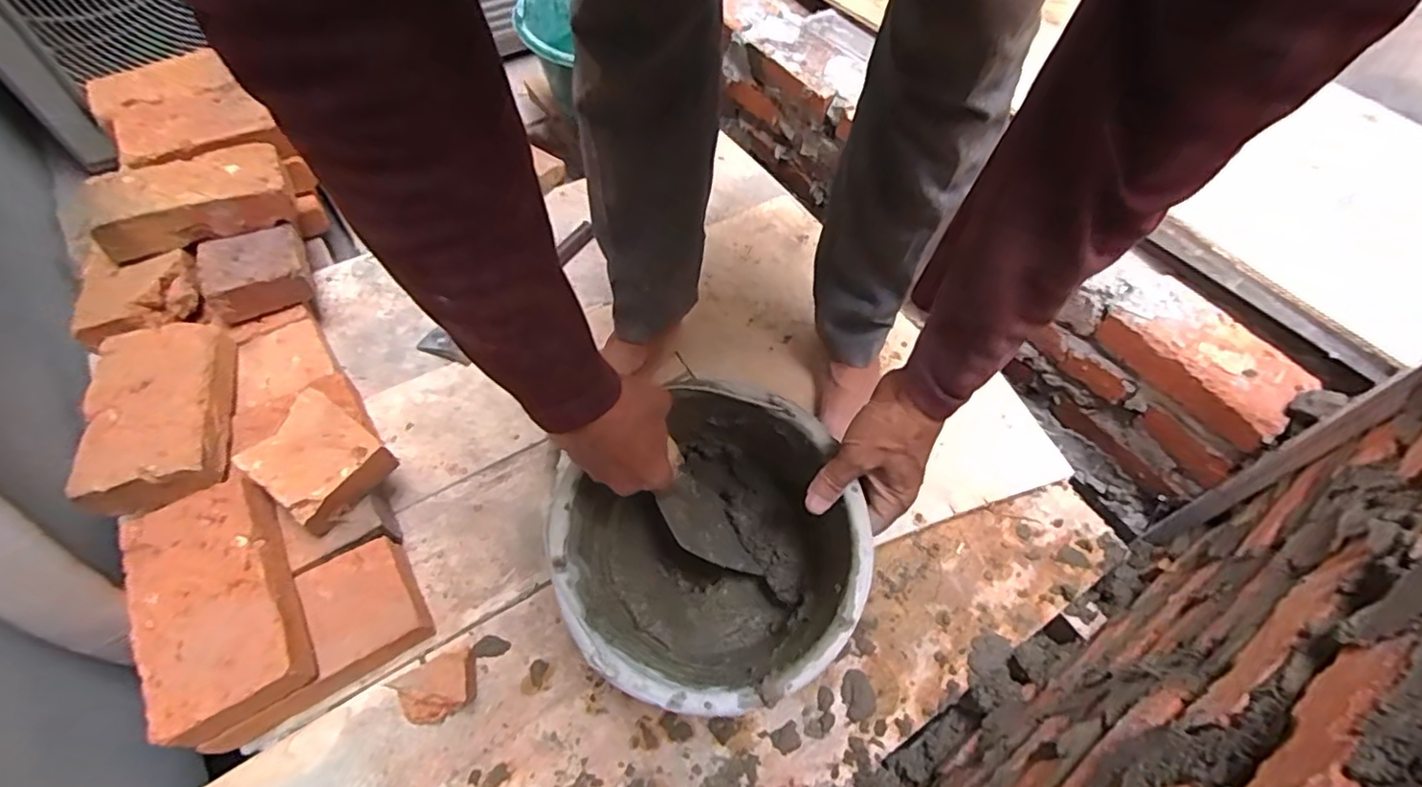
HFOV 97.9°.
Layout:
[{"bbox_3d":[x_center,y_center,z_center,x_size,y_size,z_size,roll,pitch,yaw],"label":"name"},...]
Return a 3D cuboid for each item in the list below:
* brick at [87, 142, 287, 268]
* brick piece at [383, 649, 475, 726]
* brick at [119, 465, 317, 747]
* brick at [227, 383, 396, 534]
[{"bbox_3d":[-0.590,-0.227,0.707,0.193,0.063,0.107,-30,63,-20],"label":"brick"},{"bbox_3d":[-0.241,0.259,0.550,0.068,0.048,0.051,-23,60,-16],"label":"brick piece"},{"bbox_3d":[-0.418,0.171,0.525,0.107,0.053,0.205,-25,61,-17],"label":"brick"},{"bbox_3d":[-0.374,0.065,0.590,0.112,0.047,0.095,34,62,19],"label":"brick"}]

